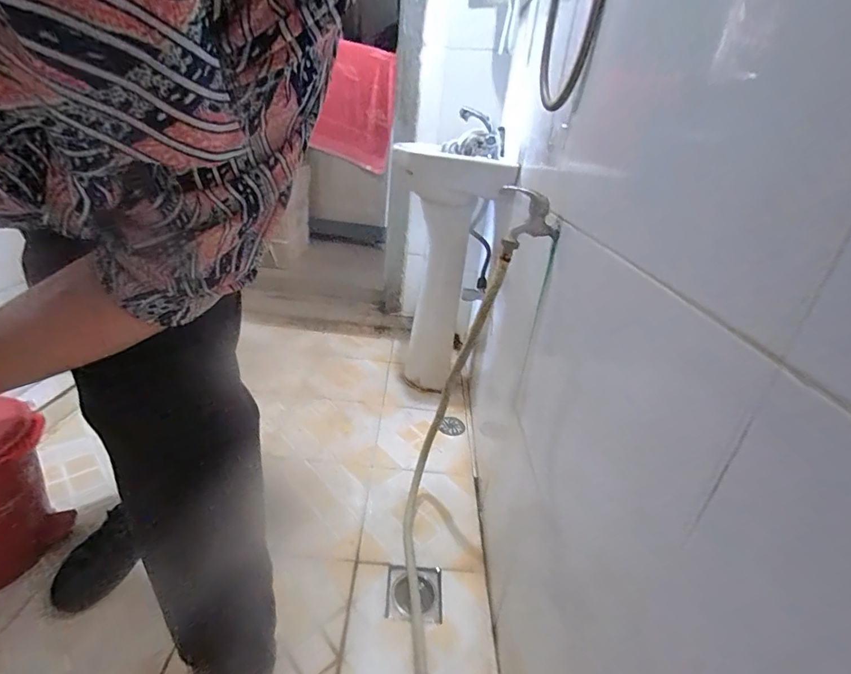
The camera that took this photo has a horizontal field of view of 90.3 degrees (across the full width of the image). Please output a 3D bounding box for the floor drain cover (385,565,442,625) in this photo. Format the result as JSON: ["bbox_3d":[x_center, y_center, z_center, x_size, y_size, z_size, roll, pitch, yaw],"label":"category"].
[{"bbox_3d":[-0.021,0.477,0.786,0.099,0.014,0.101,3,26,-2],"label":"floor drain cover"}]

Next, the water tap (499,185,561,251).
[{"bbox_3d":[0.152,-0.172,0.624,0.089,0.085,0.036,12,27,17],"label":"water tap"}]

